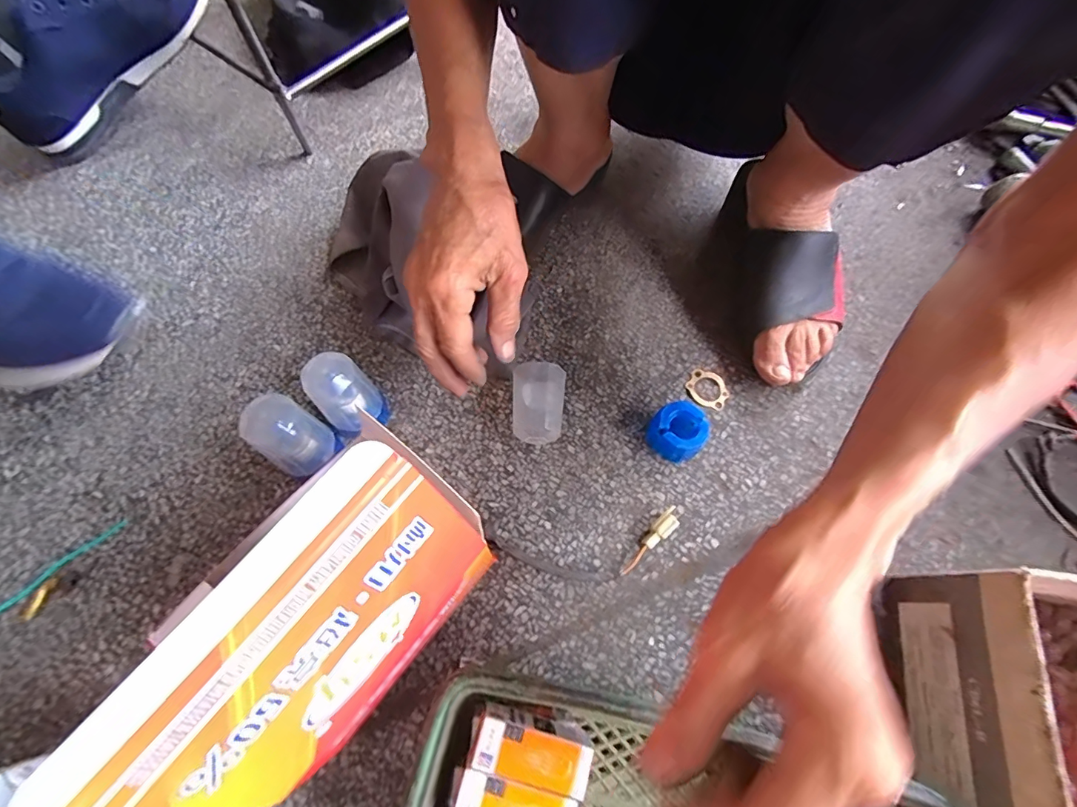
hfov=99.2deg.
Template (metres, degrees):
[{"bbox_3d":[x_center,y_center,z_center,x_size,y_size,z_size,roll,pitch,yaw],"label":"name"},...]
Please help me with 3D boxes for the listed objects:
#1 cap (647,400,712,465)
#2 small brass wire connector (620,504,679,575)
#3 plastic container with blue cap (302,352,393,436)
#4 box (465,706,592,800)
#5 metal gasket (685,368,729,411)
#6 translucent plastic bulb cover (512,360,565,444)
[{"bbox_3d":[0.116,0.023,0.381,0.043,0.027,0.043,0,65,-1],"label":"cap"},{"bbox_3d":[0.087,0.108,0.355,0.014,0.014,0.063,42,71,16],"label":"small brass wire connector"},{"bbox_3d":[-0.148,-0.005,0.360,0.041,0.080,0.040,35,69,14],"label":"plastic container with blue cap"},{"bbox_3d":[-0.005,0.197,0.266,0.067,0.037,0.030,14,66,5],"label":"box"},{"bbox_3d":[0.153,-0.014,0.412,0.037,0.004,0.034,30,68,12],"label":"metal gasket"},{"bbox_3d":[0.000,0.003,0.389,0.043,0.028,0.068,0,65,-1],"label":"translucent plastic bulb cover"}]

